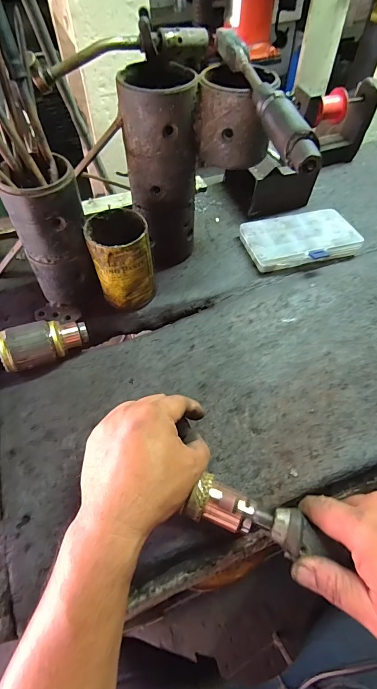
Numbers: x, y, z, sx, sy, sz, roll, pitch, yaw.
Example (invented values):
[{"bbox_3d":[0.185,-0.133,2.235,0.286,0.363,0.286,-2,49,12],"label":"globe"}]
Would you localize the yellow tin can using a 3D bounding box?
[{"bbox_3d":[-0.086,-0.111,0.454,0.074,0.126,0.070,0,55,0],"label":"yellow tin can"}]

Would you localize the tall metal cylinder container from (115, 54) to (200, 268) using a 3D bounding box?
[{"bbox_3d":[-0.034,-0.223,0.468,0.087,0.233,0.088,-9,56,-6],"label":"tall metal cylinder container"}]

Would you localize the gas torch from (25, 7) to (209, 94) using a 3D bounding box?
[{"bbox_3d":[-0.076,-0.328,0.382,0.199,0.052,0.024,-13,56,-8],"label":"gas torch"}]

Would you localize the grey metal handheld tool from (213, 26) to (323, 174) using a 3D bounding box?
[{"bbox_3d":[0.068,-0.248,0.334,0.026,0.032,0.257,-11,56,-7],"label":"grey metal handheld tool"}]

